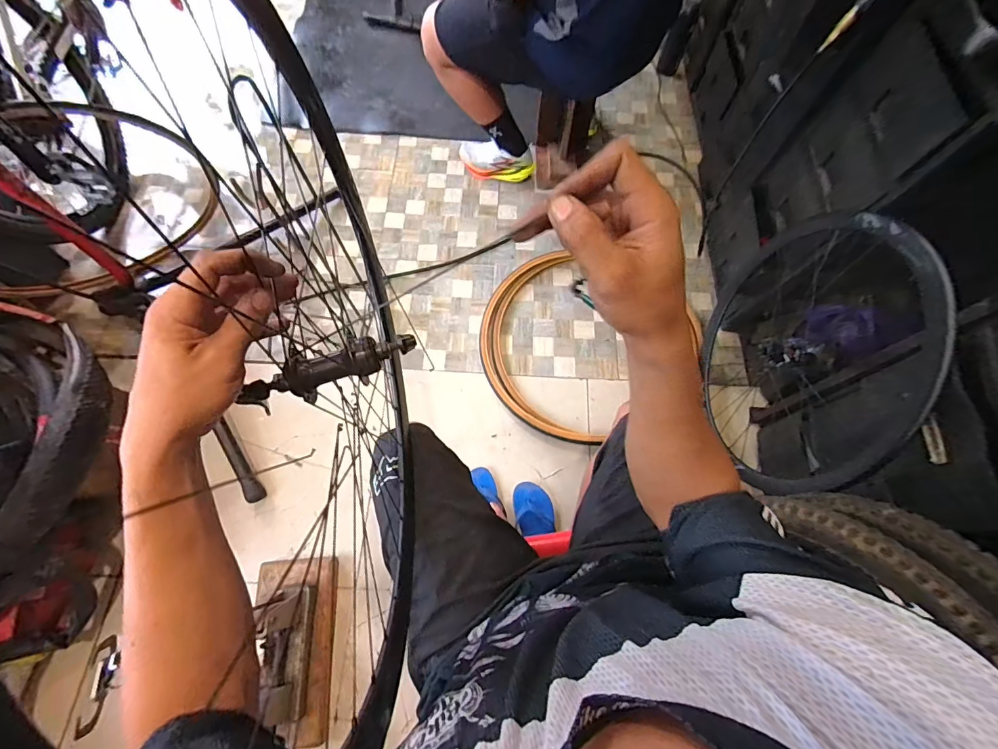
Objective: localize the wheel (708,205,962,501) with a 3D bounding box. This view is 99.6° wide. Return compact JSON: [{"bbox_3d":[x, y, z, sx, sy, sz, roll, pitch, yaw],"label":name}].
[{"bbox_3d":[0.690,-0.077,0.992,0.098,0.659,0.693,12,69,4],"label":"wheel"}]

